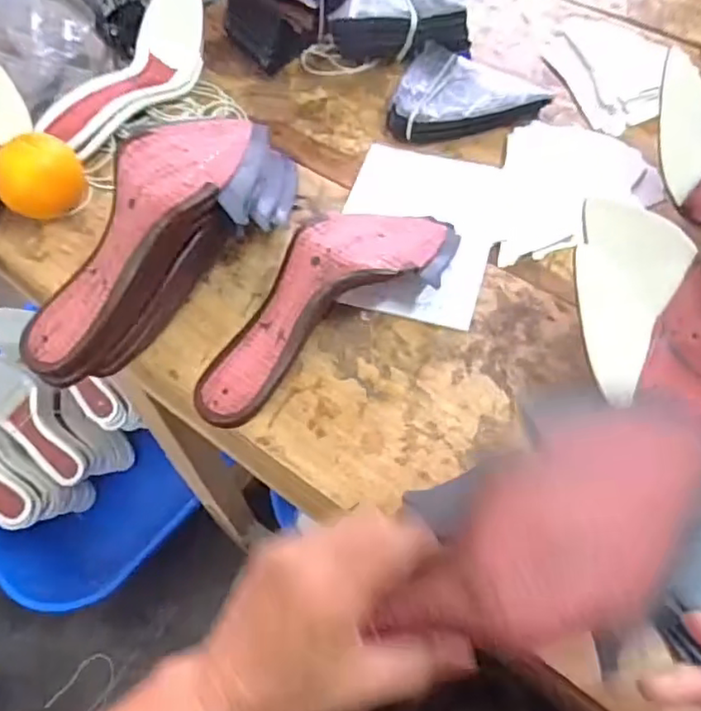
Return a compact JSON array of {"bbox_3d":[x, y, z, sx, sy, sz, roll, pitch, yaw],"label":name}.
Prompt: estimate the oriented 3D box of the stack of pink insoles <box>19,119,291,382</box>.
[{"bbox_3d":[-0.122,-0.094,0.467,0.100,0.097,0.271,23,63,15],"label":"stack of pink insoles"}]

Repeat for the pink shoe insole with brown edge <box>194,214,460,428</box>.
[{"bbox_3d":[-0.017,-0.049,0.464,0.238,0.051,0.083,-36,64,-17],"label":"pink shoe insole with brown edge"}]

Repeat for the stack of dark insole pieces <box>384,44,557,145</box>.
[{"bbox_3d":[0.104,-0.250,0.596,0.139,0.033,0.099,-7,60,-2],"label":"stack of dark insole pieces"}]

